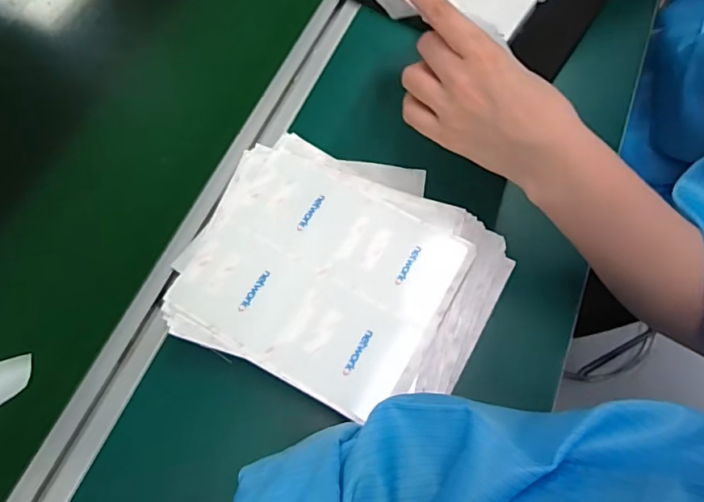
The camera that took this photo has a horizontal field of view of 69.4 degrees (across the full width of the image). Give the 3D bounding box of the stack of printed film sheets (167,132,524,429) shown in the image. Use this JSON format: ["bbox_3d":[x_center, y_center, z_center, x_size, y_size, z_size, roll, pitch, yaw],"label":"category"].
[{"bbox_3d":[-0.004,0.011,0.411,0.233,0.037,0.206,22,69,10],"label":"stack of printed film sheets"}]

